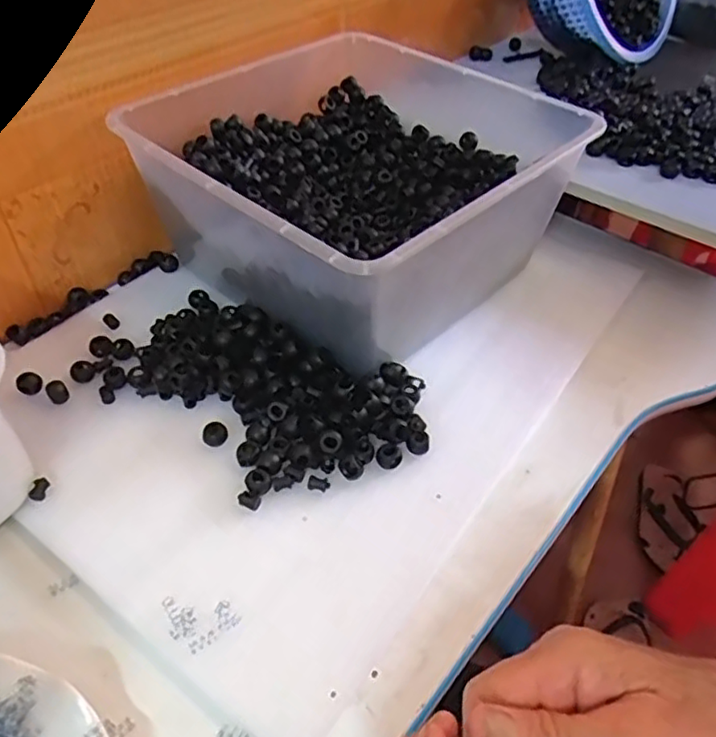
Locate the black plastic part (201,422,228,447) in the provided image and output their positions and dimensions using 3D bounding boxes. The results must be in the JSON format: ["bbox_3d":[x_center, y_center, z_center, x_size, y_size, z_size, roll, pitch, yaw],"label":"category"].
[{"bbox_3d":[-0.103,0.047,0.450,0.018,0.008,0.016,-9,46,-11],"label":"black plastic part"}]

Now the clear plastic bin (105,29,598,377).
[{"bbox_3d":[0.009,-0.162,0.566,0.302,0.142,0.337,34,53,27],"label":"clear plastic bin"}]

